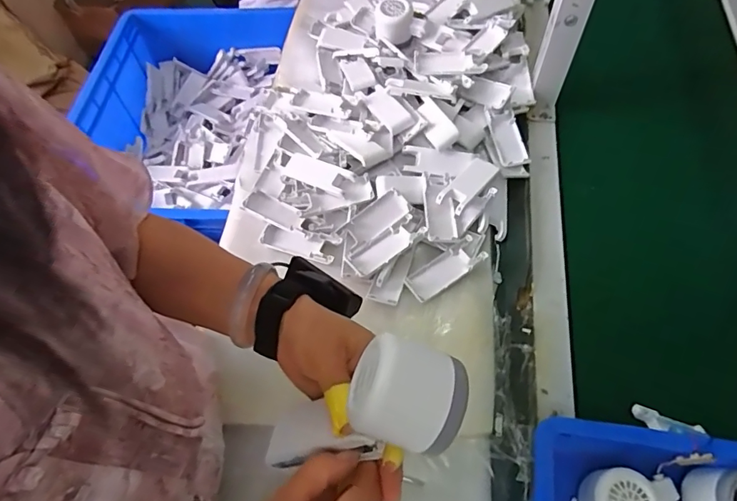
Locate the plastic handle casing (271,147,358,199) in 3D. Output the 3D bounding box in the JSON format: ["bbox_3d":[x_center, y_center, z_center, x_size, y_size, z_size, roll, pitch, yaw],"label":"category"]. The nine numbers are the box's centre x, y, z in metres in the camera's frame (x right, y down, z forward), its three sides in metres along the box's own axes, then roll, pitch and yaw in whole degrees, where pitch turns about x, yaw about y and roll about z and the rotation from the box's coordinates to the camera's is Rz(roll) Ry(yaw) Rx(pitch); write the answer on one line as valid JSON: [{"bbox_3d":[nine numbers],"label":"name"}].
[{"bbox_3d":[-0.078,-0.108,0.637,0.114,0.015,0.037,23,65,15],"label":"plastic handle casing"}]

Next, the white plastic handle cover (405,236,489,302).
[{"bbox_3d":[0.095,0.022,0.575,0.099,0.016,0.038,-32,65,-13],"label":"white plastic handle cover"}]

